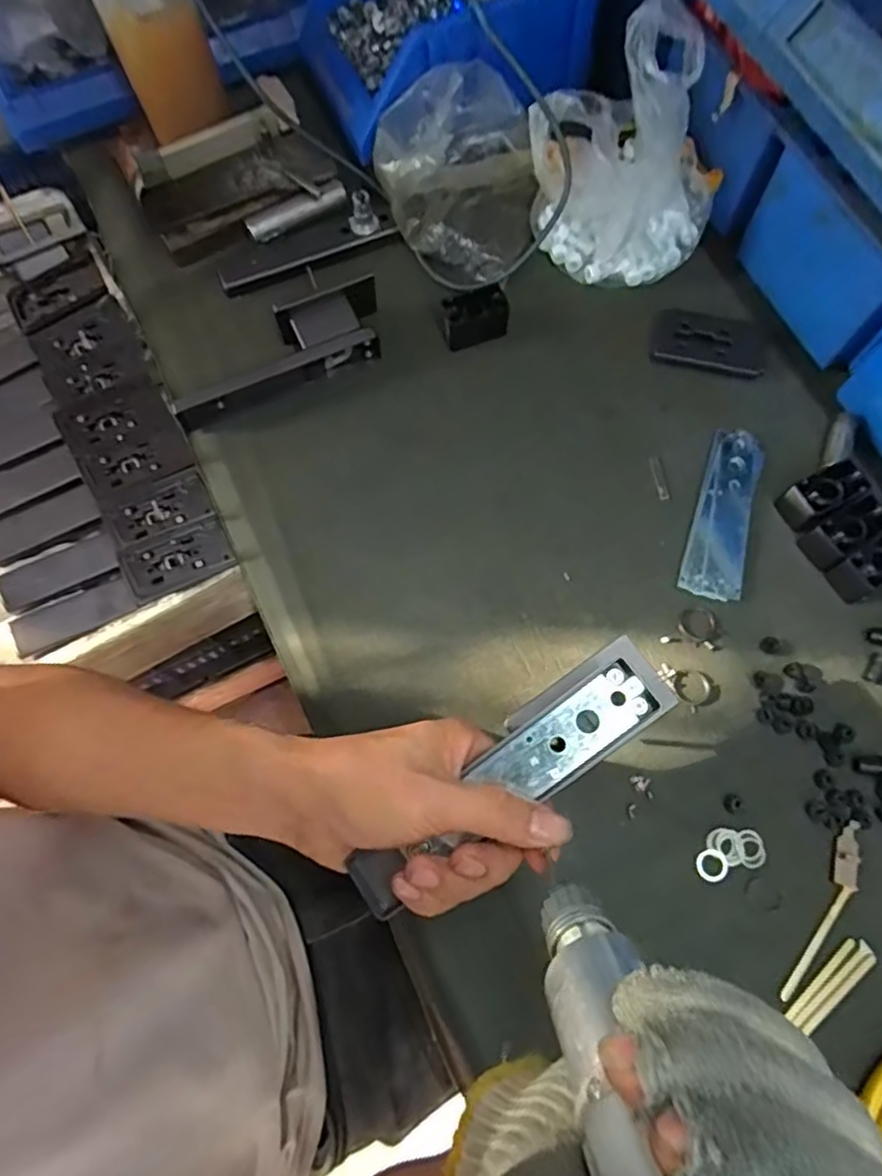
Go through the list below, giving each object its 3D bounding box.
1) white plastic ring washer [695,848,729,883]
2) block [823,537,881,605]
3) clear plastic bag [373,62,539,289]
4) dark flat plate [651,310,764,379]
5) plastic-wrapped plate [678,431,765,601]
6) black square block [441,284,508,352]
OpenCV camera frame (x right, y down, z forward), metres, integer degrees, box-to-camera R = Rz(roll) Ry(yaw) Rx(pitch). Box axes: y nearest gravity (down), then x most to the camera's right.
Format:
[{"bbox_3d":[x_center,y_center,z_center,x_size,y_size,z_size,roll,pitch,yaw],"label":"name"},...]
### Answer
[{"bbox_3d":[0.171,0.175,0.404,0.021,0.004,0.019,-8,71,-1],"label":"white plastic ring washer"},{"bbox_3d":[0.307,-0.015,0.454,0.052,0.028,0.028,-29,73,-8],"label":"block"},{"bbox_3d":[0.014,-0.346,0.541,0.130,0.090,0.133,4,71,3],"label":"clear plastic bag"},{"bbox_3d":[0.219,-0.202,0.523,0.085,0.010,0.058,9,72,5],"label":"dark flat plate"},{"bbox_3d":[0.213,-0.058,0.482,0.042,0.004,0.141,16,73,7],"label":"plastic-wrapped plate"},{"bbox_3d":[0.030,-0.221,0.526,0.052,0.036,0.024,-18,72,-4],"label":"black square block"}]

